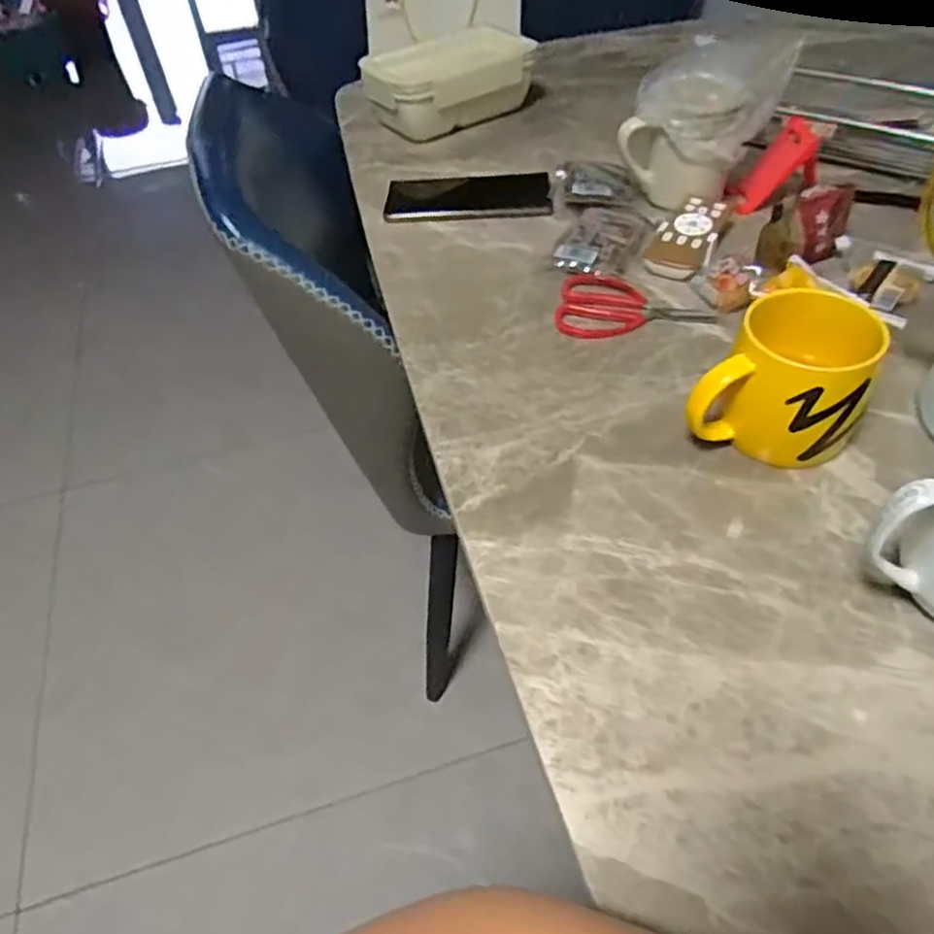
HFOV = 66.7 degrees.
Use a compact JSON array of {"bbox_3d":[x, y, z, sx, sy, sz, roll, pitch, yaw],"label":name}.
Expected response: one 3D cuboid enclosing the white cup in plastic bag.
[{"bbox_3d":[0.210,-0.302,0.639,0.100,0.136,0.101,-36,55,-25],"label":"white cup in plastic bag"}]

